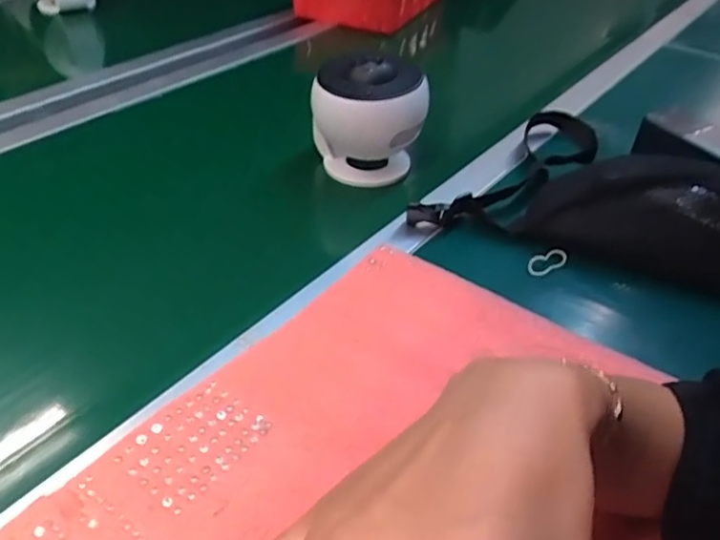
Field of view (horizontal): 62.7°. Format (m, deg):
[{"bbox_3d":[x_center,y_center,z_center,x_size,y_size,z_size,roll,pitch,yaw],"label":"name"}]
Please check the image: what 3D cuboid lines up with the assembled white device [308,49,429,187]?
[{"bbox_3d":[0.009,-0.153,0.608,0.108,0.111,0.090,-2,40,-7],"label":"assembled white device"}]

